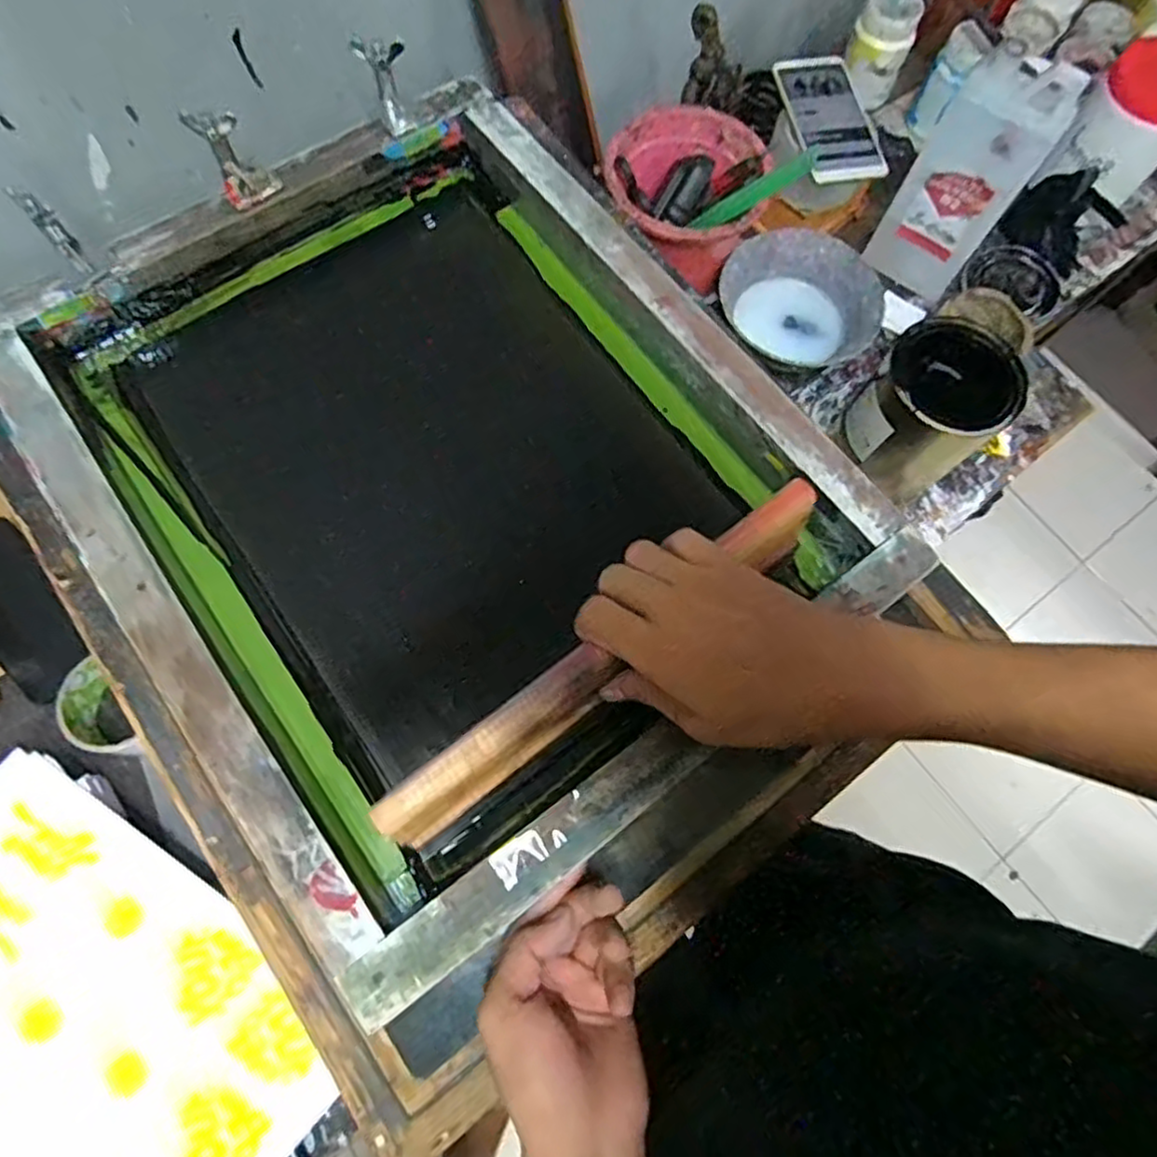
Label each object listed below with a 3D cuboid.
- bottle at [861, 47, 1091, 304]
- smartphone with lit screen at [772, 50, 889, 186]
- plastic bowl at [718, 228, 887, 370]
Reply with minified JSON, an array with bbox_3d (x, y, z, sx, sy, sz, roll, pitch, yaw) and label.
[{"bbox_3d":[0.365,-0.374,0.655,0.092,0.205,0.054,40,75,11],"label":"bottle"},{"bbox_3d":[0.246,-0.451,0.676,0.071,0.014,0.163,-10,72,-4],"label":"smartphone with lit screen"},{"bbox_3d":[0.215,-0.267,0.683,0.154,0.048,0.146,0,72,-1],"label":"plastic bowl"}]

